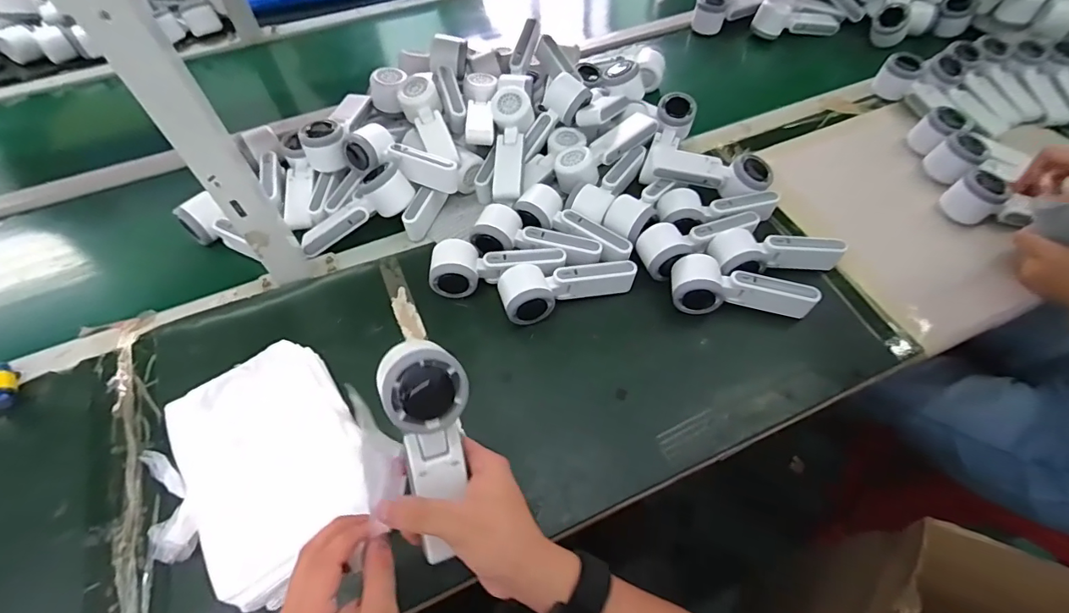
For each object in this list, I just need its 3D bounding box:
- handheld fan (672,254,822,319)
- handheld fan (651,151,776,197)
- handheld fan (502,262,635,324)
[{"bbox_3d":[0.251,-0.024,0.596,0.163,0.049,0.054,3,56,4],"label":"handheld fan"},{"bbox_3d":[0.248,-0.183,0.680,0.154,0.044,0.056,9,57,8],"label":"handheld fan"},{"bbox_3d":[0.039,-0.031,0.601,0.167,0.049,0.062,-19,57,-11],"label":"handheld fan"}]

